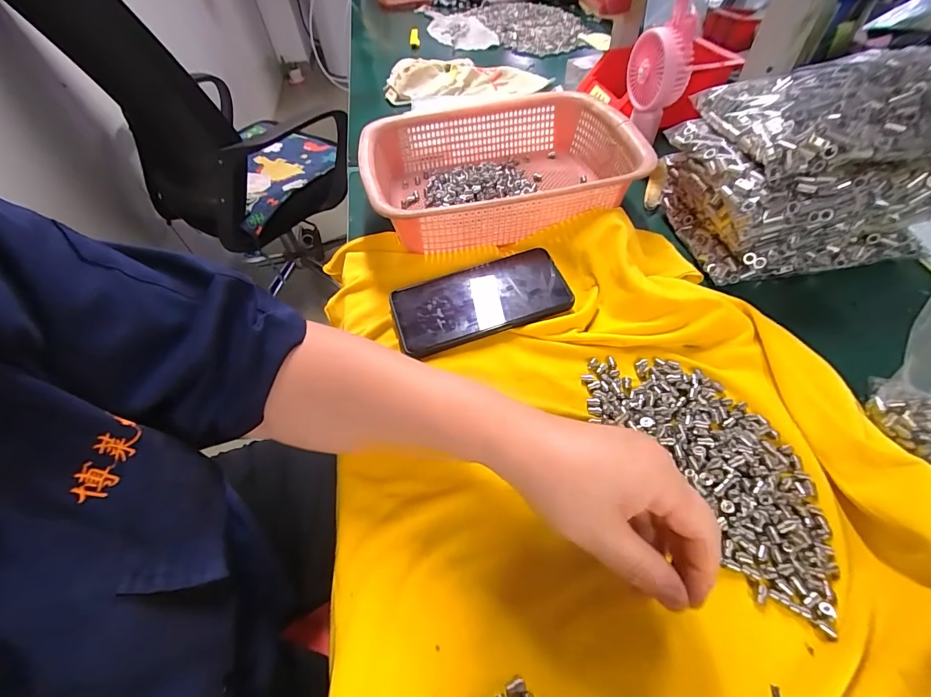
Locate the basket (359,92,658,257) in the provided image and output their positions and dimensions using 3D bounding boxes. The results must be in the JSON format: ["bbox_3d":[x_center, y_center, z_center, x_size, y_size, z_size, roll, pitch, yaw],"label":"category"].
[{"bbox_3d":[0.037,-0.203,0.455,0.284,0.072,0.215,-8,54,-2],"label":"basket"}]

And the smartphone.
[{"bbox_3d":[0.013,-0.047,0.373,0.161,0.014,0.079,-18,55,-9],"label":"smartphone"}]

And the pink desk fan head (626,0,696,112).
[{"bbox_3d":[0.216,-0.326,0.437,0.037,0.102,0.075,-15,54,-6],"label":"pink desk fan head"}]

